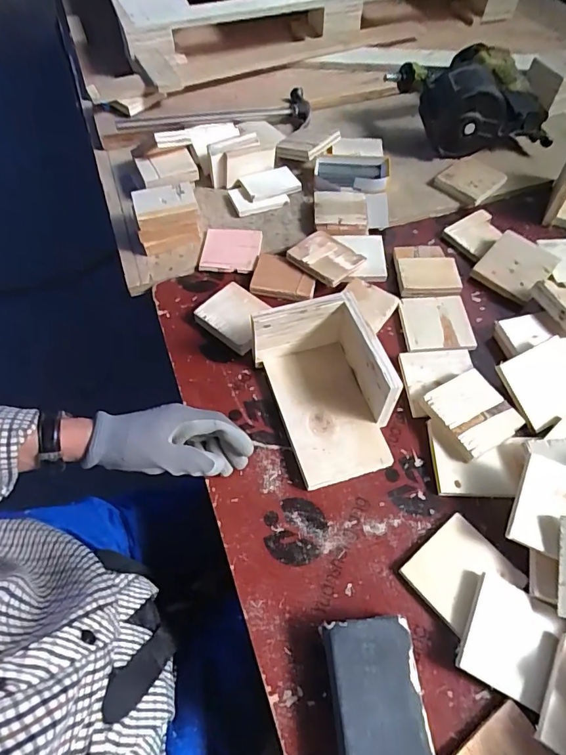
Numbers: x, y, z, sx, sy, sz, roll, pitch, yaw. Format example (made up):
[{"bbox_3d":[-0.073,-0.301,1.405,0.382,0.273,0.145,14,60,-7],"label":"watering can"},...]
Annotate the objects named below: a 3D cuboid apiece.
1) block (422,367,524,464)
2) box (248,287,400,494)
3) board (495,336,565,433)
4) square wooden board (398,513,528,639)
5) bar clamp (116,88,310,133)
[{"bbox_3d":[0.221,0.043,0.542,0.085,0.021,0.090,-24,60,-13],"label":"block"},{"bbox_3d":[0.056,0.012,0.533,0.127,0.094,0.192,-18,60,-11],"label":"box"},{"bbox_3d":[0.321,0.007,0.563,0.101,0.007,0.089,-22,81,-14],"label":"board"},{"bbox_3d":[0.179,0.197,0.464,0.091,0.011,0.084,-35,63,-19],"label":"square wooden board"},{"bbox_3d":[-0.114,-0.457,0.817,0.356,0.046,0.083,-9,63,-6],"label":"bar clamp"}]

